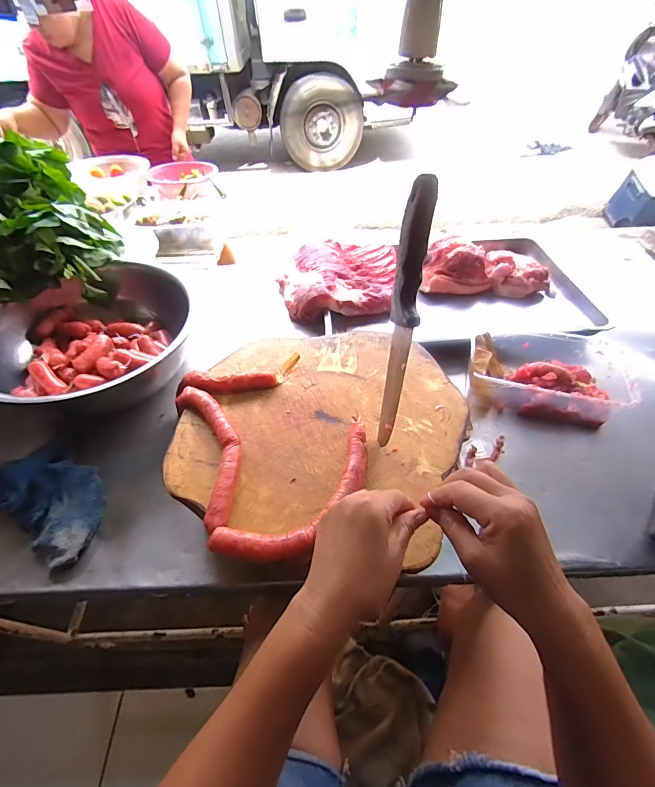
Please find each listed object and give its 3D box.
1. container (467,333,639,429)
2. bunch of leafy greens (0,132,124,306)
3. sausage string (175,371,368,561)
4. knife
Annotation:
[{"bbox_3d":[0.386,-0.033,0.649,0.265,0.084,0.159,10,52,7],"label":"container"},{"bbox_3d":[-0.585,-0.320,0.687,0.291,0.212,0.335,-15,53,-12],"label":"bunch of leafy greens"},{"bbox_3d":[-0.072,0.056,0.485,0.216,0.029,0.305,-20,54,-16],"label":"sausage string"},{"bbox_3d":[0.080,-0.056,0.390,0.022,0.303,0.037,-20,40,-31],"label":"knife"}]

